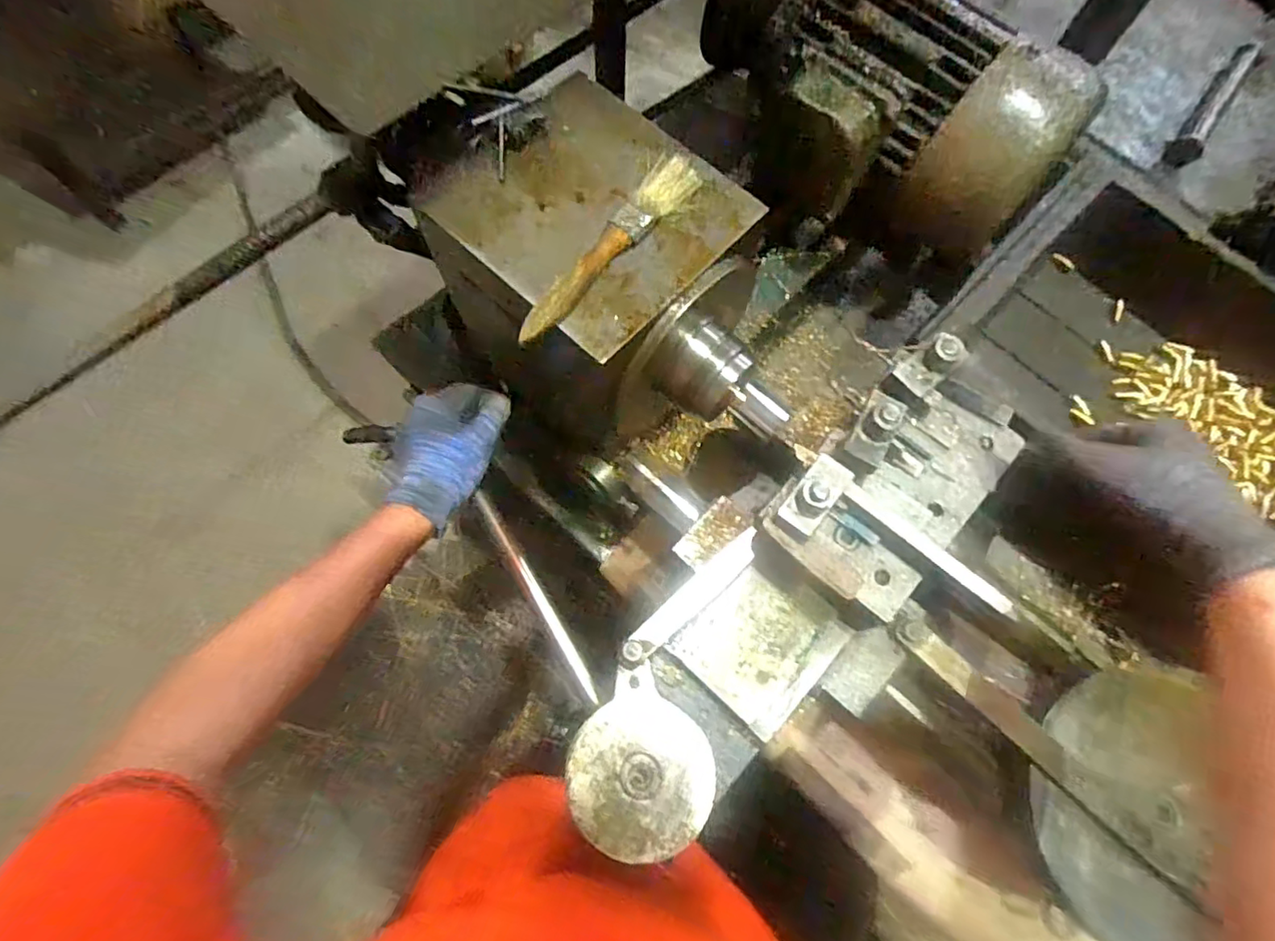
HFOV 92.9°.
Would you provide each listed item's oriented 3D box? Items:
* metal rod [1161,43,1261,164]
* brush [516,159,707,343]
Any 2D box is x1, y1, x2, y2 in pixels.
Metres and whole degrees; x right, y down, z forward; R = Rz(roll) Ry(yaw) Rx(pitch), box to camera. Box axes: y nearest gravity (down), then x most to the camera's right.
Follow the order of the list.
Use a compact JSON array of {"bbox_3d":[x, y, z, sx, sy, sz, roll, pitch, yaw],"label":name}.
[{"bbox_3d":[0.613,-0.389,0.640,0.029,0.029,0.194,39,75,10],"label":"metal rod"},{"bbox_3d":[-0.015,-0.133,0.365,0.027,0.009,0.155,35,75,9],"label":"brush"}]

